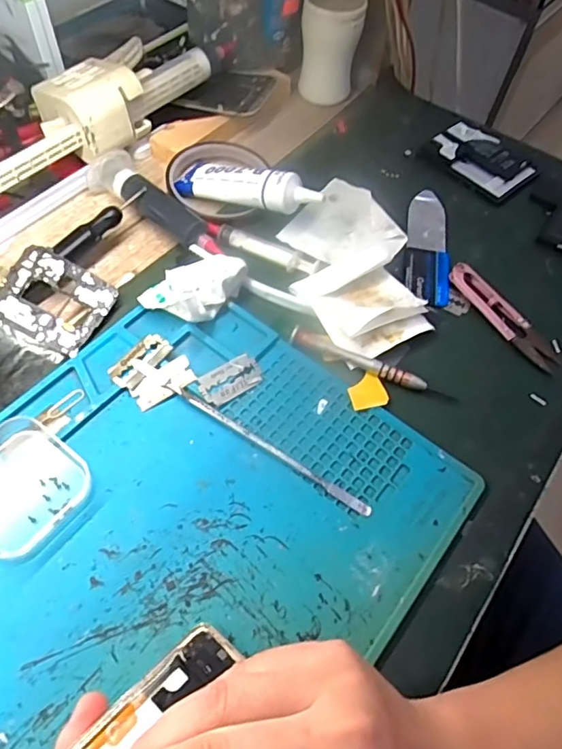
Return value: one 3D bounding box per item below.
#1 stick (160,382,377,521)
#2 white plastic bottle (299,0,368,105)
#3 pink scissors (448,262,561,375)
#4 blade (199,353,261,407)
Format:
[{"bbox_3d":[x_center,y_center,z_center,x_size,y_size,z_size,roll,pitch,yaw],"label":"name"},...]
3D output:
[{"bbox_3d":[-0.010,0.041,0.323,0.145,0.005,0.007,32,61,14],"label":"stick"},{"bbox_3d":[0.044,-0.300,0.494,0.053,0.083,0.043,10,58,2],"label":"white plastic bottle"},{"bbox_3d":[0.160,-0.043,0.389,0.022,0.009,0.100,-27,64,-20],"label":"pink scissors"},{"bbox_3d":[-0.032,0.003,0.344,0.041,0.004,0.022,-31,81,-24],"label":"blade"}]

